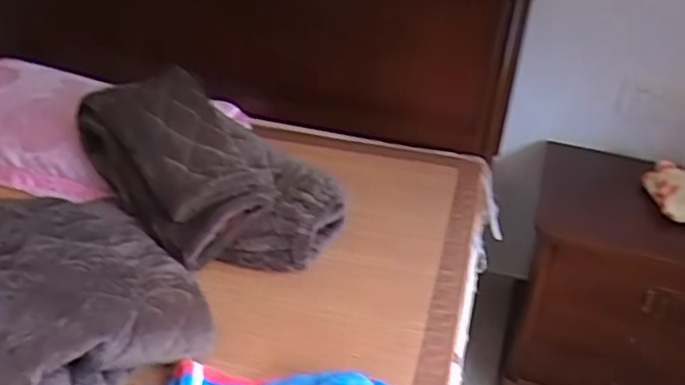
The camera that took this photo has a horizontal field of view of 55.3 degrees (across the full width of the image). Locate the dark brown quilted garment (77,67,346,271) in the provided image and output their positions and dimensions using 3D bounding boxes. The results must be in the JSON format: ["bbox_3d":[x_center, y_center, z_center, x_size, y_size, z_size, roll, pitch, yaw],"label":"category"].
[{"bbox_3d":[-0.245,-0.046,1.214,0.486,0.198,0.302,30,40,33],"label":"dark brown quilted garment"}]

